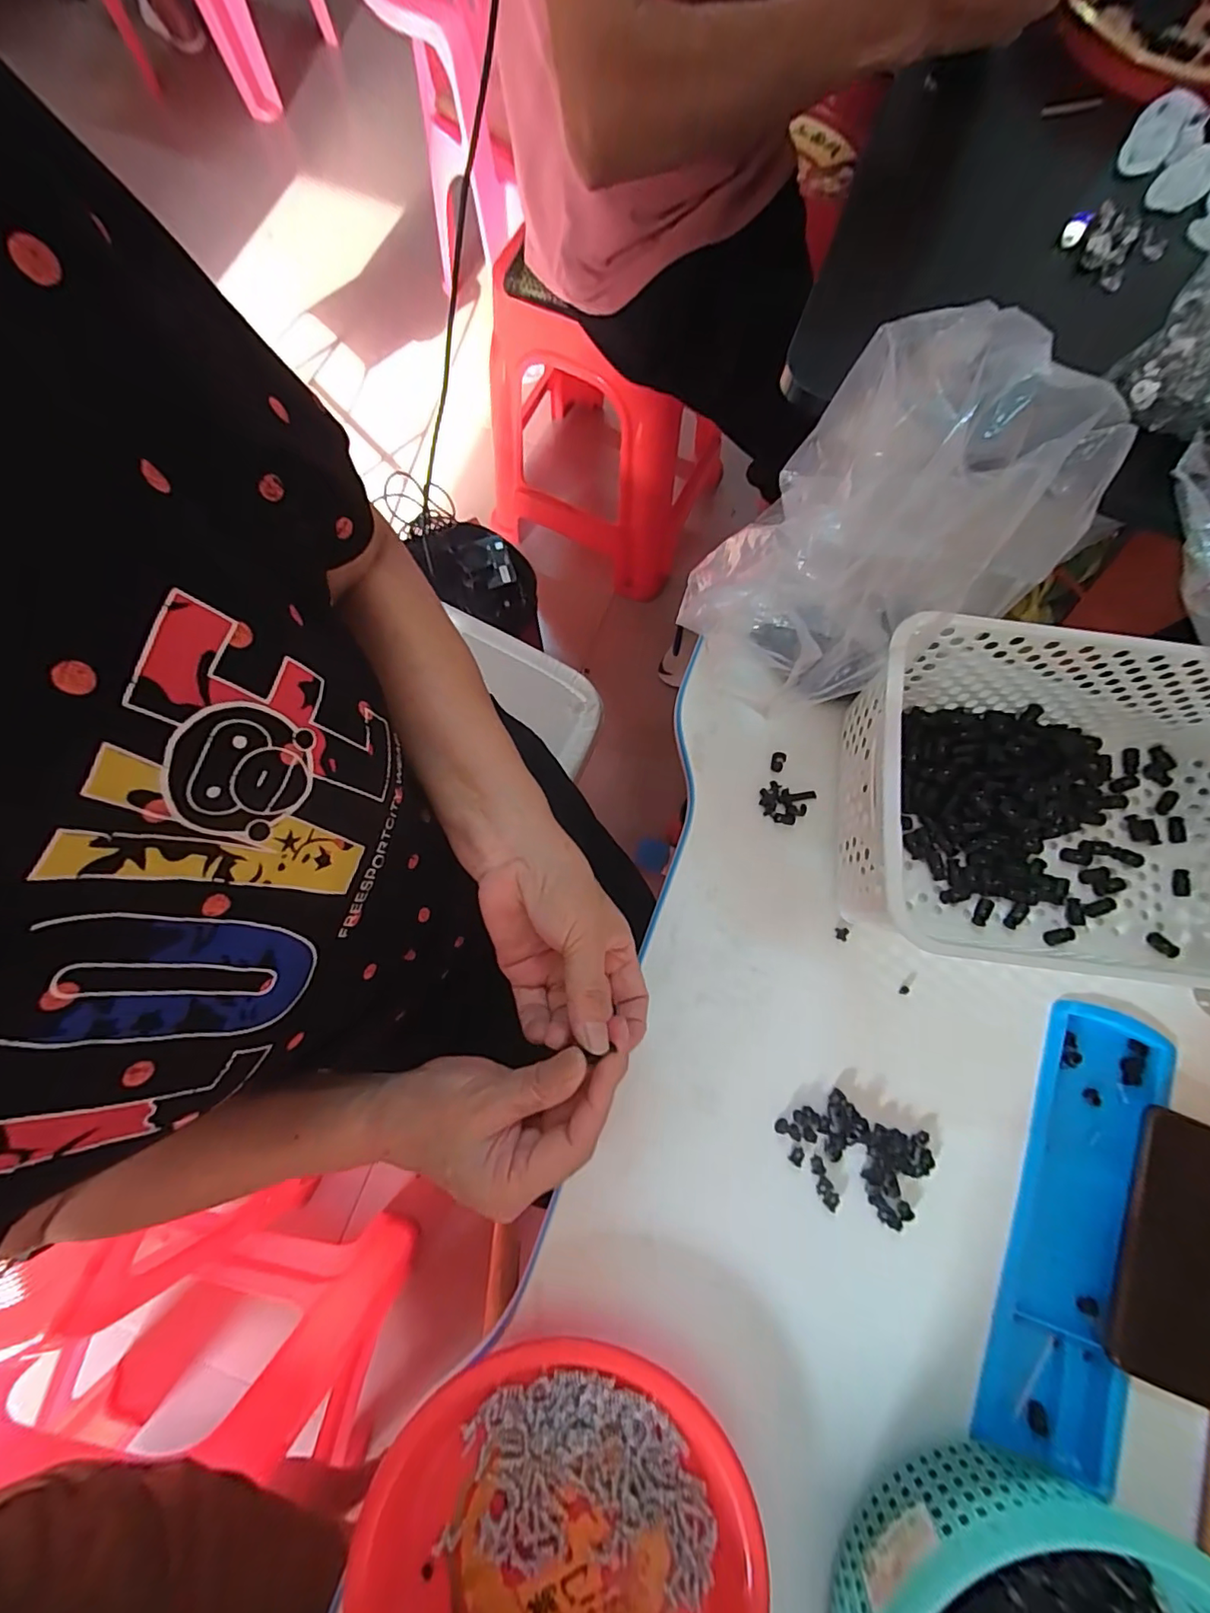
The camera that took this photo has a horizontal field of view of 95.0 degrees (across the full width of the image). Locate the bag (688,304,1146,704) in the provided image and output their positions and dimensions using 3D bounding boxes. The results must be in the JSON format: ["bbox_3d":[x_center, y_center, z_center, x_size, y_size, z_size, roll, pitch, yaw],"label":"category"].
[{"bbox_3d":[0.165,-0.155,0.319,0.202,0.135,0.107,-29,80,-7],"label":"bag"}]

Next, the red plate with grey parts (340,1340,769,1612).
[{"bbox_3d":[-0.027,0.426,0.311,0.204,0.028,0.221,0,78,-1],"label":"red plate with grey parts"}]

